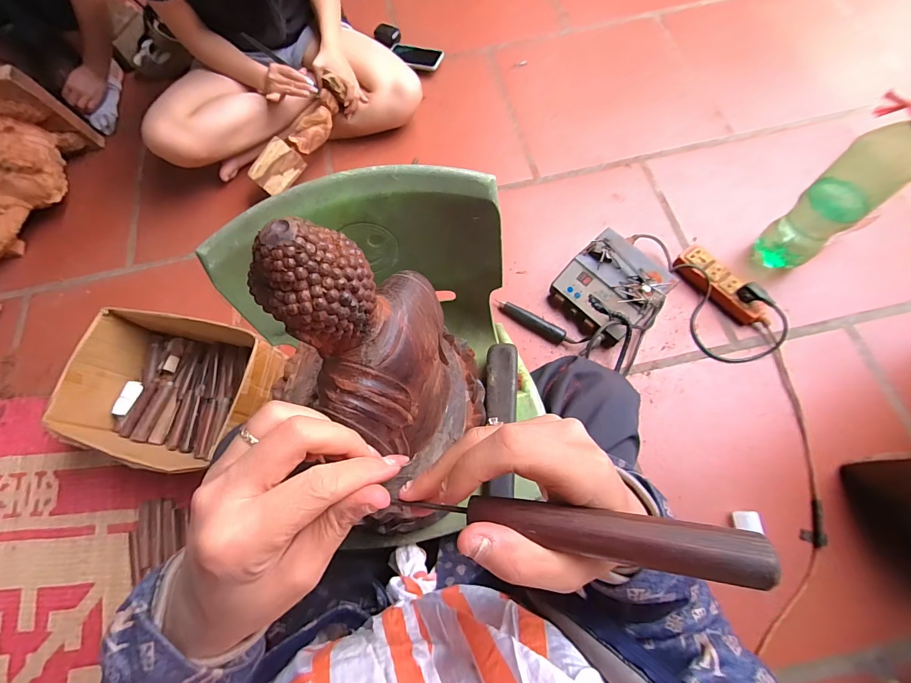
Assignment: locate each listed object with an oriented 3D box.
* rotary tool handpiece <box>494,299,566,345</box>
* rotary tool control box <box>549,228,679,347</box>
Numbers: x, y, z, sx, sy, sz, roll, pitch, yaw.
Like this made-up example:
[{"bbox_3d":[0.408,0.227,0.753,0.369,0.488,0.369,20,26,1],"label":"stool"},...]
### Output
[{"bbox_3d":[0.159,-0.043,0.824,0.155,0.034,0.035,29,74,13],"label":"rotary tool handpiece"},{"bbox_3d":[0.312,-0.103,0.793,0.184,0.101,0.185,-39,72,-10],"label":"rotary tool control box"}]

